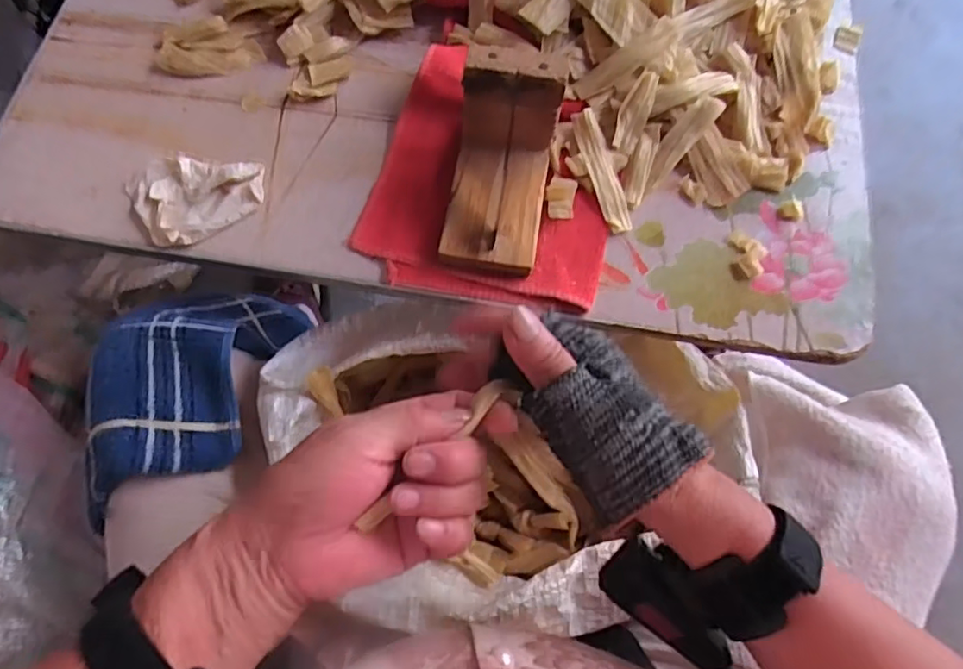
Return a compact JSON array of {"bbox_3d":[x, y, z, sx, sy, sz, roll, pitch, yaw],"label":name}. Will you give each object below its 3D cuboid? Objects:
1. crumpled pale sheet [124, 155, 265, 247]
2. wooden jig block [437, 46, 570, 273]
[{"bbox_3d":[-0.190,-0.089,0.389,0.086,0.015,0.062,2,70,-1],"label":"crumpled pale sheet"},{"bbox_3d":[0.012,-0.103,0.359,0.060,0.075,0.104,9,69,1],"label":"wooden jig block"}]

